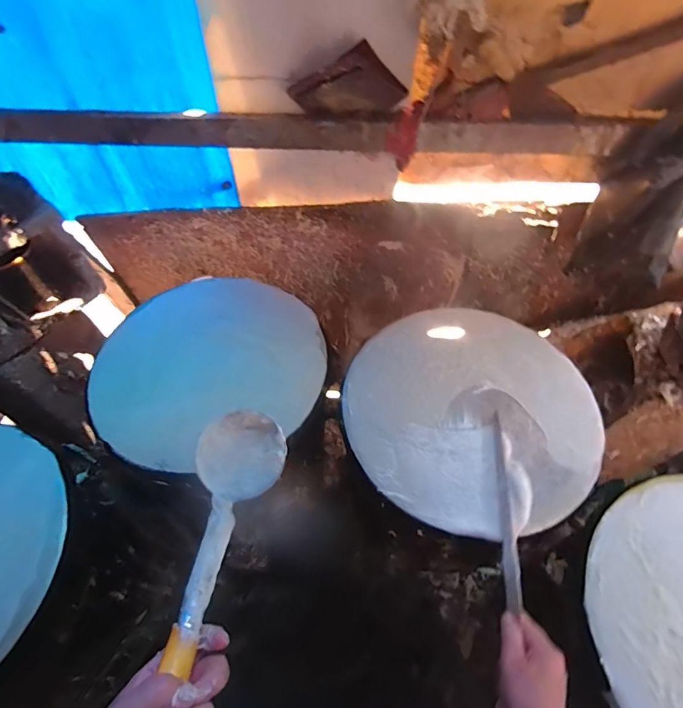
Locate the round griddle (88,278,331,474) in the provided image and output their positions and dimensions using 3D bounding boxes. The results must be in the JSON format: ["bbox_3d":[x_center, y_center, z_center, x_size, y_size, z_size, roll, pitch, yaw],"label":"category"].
[{"bbox_3d":[-0.216,-0.003,0.710,0.350,0.036,0.341,-1,54,1],"label":"round griddle"}]

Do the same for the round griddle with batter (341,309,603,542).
[{"bbox_3d":[0.193,0.073,0.652,0.357,0.020,0.362,-1,54,1],"label":"round griddle with batter"}]

